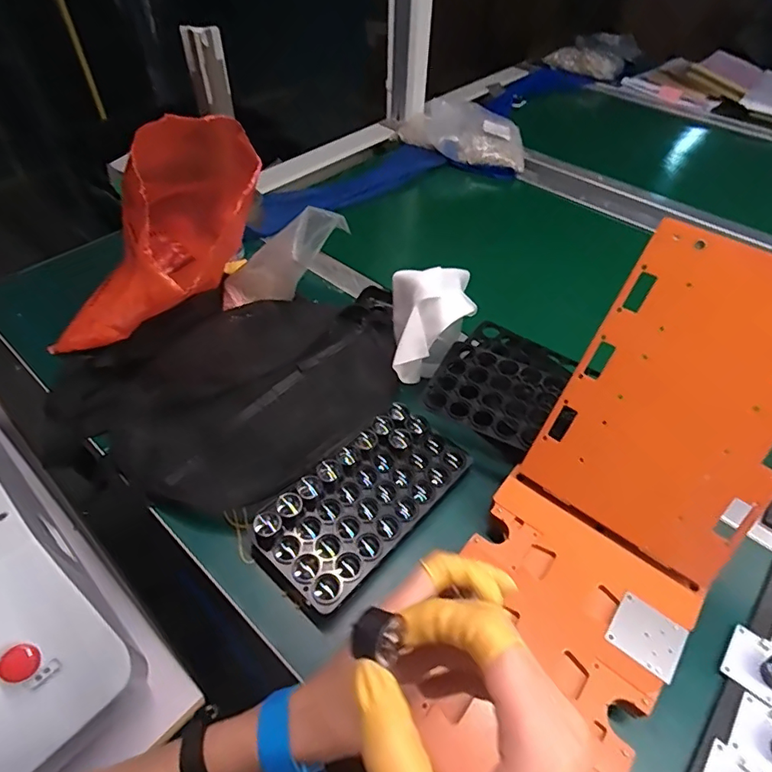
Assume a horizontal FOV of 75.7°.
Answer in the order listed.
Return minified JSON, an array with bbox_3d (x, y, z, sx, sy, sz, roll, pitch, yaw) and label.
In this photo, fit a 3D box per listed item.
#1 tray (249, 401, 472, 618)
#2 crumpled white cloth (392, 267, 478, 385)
[{"bbox_3d":[-0.016,0.096,0.445,0.097,0.024,0.193,36,58,27],"label":"tray"},{"bbox_3d":[0.050,-0.062,0.533,0.085,0.107,0.091,0,49,-1],"label":"crumpled white cloth"}]

